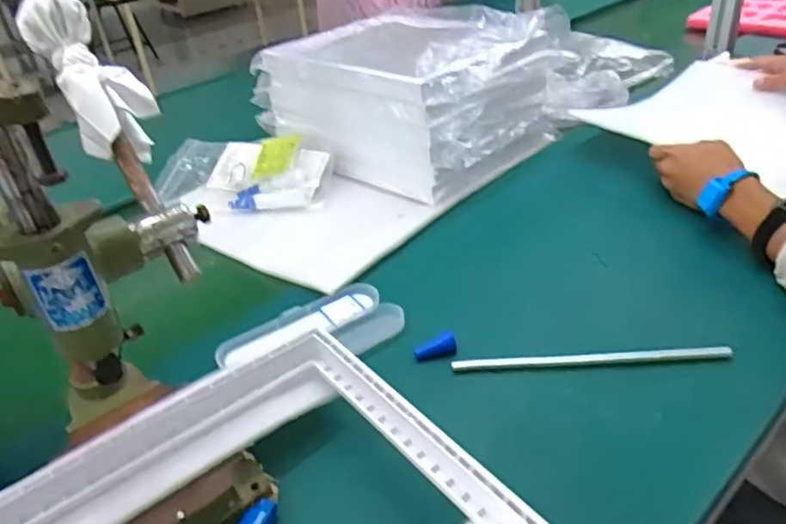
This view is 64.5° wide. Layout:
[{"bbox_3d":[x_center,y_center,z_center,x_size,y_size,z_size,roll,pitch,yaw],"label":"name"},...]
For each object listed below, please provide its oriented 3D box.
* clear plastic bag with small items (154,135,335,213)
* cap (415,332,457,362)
[{"bbox_3d":[-0.225,-0.133,0.896,0.280,0.060,0.165,15,38,25],"label":"clear plastic bag with small items"},{"bbox_3d":[0.040,0.080,0.586,0.041,0.016,0.016,-13,35,-13],"label":"cap"}]

